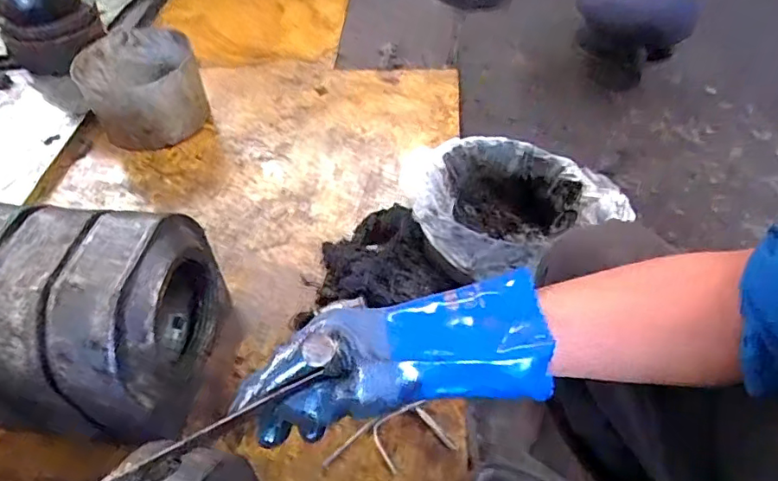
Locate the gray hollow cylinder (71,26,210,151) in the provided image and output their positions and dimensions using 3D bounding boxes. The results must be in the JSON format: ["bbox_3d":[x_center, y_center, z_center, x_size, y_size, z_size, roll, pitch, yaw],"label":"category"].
[{"bbox_3d":[-0.642,-0.394,1.430,0.288,0.204,0.282,-21,50,-15],"label":"gray hollow cylinder"}]

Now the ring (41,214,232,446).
[{"bbox_3d":[-0.371,0.120,0.837,0.124,0.293,0.286,1,48,5],"label":"ring"}]

